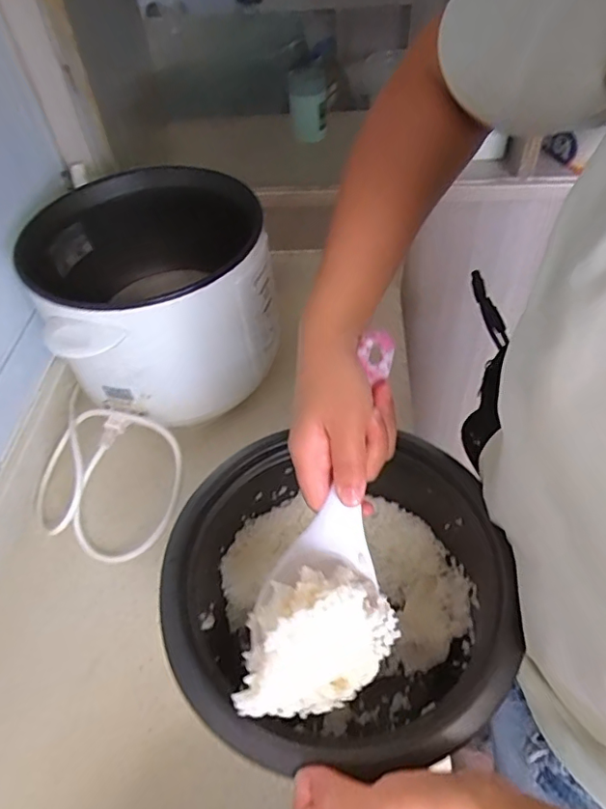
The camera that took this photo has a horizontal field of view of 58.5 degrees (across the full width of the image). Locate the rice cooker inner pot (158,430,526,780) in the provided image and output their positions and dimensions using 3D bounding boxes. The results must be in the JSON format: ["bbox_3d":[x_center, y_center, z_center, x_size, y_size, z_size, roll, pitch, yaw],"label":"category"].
[{"bbox_3d":[0.022,0.145,0.402,0.231,0.122,0.213,-1,52,2],"label":"rice cooker inner pot"}]

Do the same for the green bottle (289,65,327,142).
[{"bbox_3d":[0.006,-0.393,0.712,0.048,0.078,0.051,-2,50,3],"label":"green bottle"}]

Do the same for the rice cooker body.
[{"bbox_3d":[-0.155,-0.117,0.569,0.209,0.154,0.225,-21,52,-13],"label":"rice cooker body"}]

